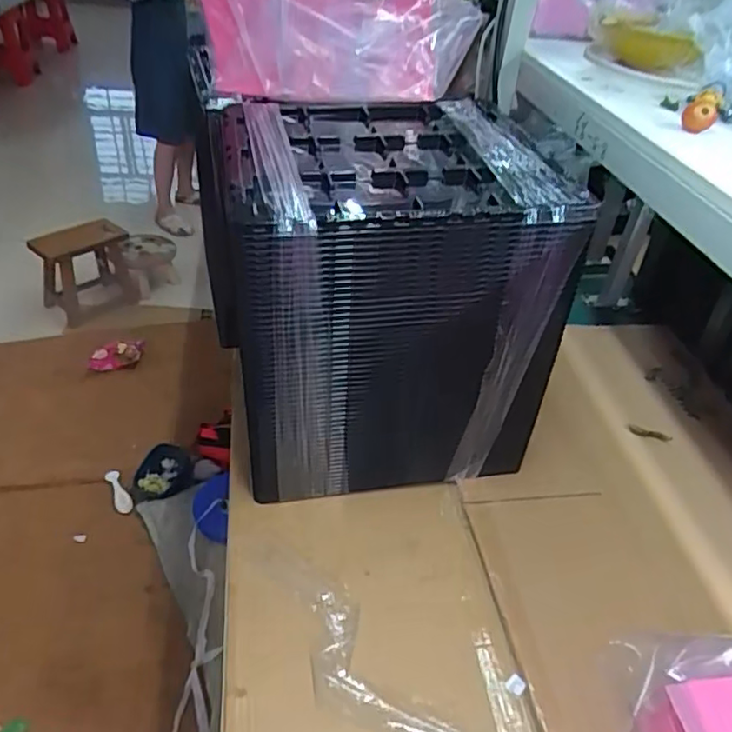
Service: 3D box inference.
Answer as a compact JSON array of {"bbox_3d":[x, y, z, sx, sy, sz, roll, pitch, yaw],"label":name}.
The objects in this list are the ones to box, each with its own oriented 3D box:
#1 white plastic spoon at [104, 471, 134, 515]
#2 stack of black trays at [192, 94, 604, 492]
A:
[{"bbox_3d":[-0.686,0.353,1.714,0.046,0.021,0.147,-17,44,-26],"label":"white plastic spoon"},{"bbox_3d":[0.001,-0.091,0.844,0.412,0.420,0.348,-2,39,-9],"label":"stack of black trays"}]

